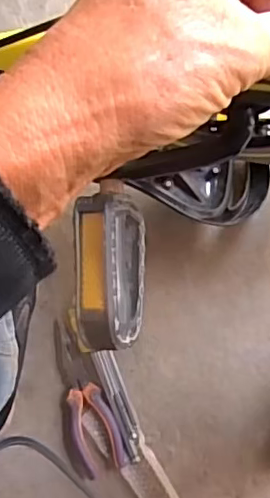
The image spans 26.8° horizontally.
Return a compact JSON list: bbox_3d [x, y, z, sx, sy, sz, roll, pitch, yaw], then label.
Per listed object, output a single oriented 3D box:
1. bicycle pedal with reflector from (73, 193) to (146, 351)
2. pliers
[{"bbox_3d":[-0.015,0.014,0.317,0.026,0.064,0.083,-3,87,20],"label":"bicycle pedal with reflector"},{"bbox_3d":[-0.059,0.179,0.685,0.056,0.016,0.181,-13,89,-4],"label":"pliers"}]

